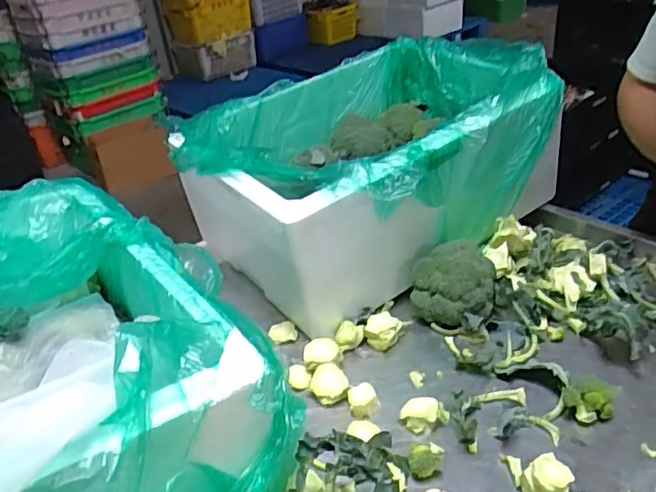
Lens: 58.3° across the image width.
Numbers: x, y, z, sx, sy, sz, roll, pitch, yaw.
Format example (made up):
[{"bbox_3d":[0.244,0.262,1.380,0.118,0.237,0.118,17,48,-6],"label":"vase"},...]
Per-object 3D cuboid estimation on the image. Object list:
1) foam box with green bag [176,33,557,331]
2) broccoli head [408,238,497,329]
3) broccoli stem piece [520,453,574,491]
[{"bbox_3d":[0.067,-0.131,1.035,0.546,0.310,0.429,-25,36,-25],"label":"foam box with green bag"},{"bbox_3d":[0.188,0.063,0.883,0.124,0.103,0.102,-1,33,11],"label":"broccoli head"},{"bbox_3d":[0.235,0.253,0.632,0.049,0.036,0.049,-24,35,-24],"label":"broccoli stem piece"}]

